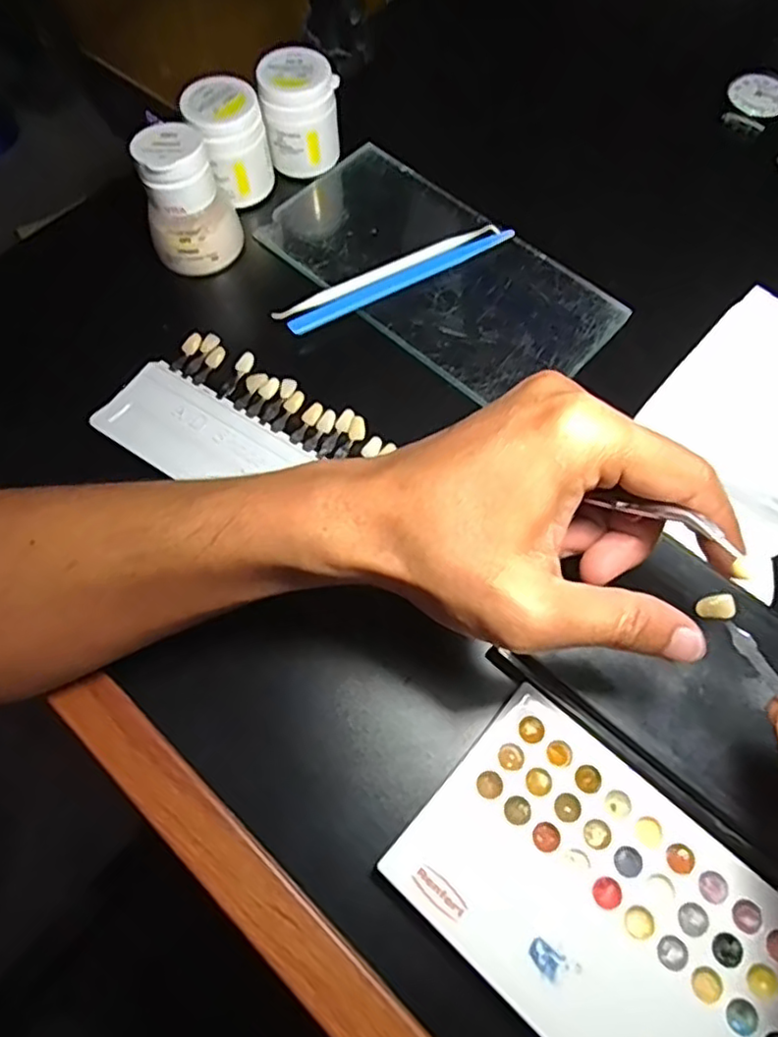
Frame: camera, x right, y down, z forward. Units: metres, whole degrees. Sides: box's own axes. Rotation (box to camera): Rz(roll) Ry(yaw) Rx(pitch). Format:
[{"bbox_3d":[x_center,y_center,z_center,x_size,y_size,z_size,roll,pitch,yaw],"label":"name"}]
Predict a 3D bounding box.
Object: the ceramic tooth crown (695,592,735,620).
[{"bbox_3d":[0.111,0.030,0.223,0.011,0.006,0.008,-7,66,-2],"label":"ceramic tooth crown"}]

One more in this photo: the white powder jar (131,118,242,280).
[{"bbox_3d":[-0.108,-0.171,0.351,0.046,0.063,0.042,-20,68,-8],"label":"white powder jar"}]

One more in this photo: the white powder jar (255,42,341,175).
[{"bbox_3d":[-0.051,-0.239,0.387,0.043,0.054,0.043,0,66,0],"label":"white powder jar"}]

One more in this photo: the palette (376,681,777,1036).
[{"bbox_3d":[0.082,0.145,0.239,0.149,0.005,0.093,40,72,16],"label":"palette"}]

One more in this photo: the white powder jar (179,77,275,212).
[{"bbox_3d":[-0.089,-0.213,0.376,0.040,0.057,0.042,0,66,0],"label":"white powder jar"}]

